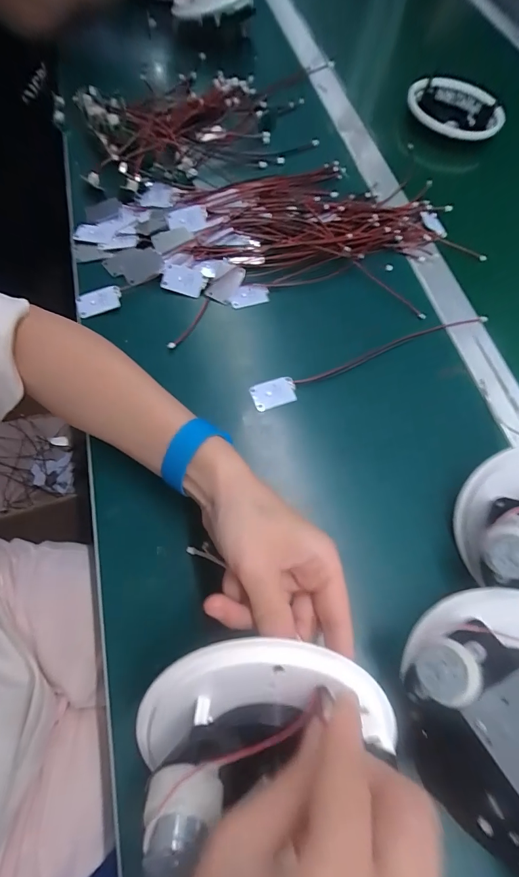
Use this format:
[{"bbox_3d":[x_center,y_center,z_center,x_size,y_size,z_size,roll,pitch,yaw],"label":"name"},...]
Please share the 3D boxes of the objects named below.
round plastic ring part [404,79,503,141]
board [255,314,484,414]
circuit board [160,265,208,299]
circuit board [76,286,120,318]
[{"bbox_3d":[0.266,-0.457,0.513,0.140,0.030,0.105,-4,67,-5],"label":"round plastic ring part"},{"bbox_3d":[0.112,-0.078,0.343,0.256,0.007,0.024,-20,70,-15],"label":"board"},{"bbox_3d":[-0.073,-0.152,0.355,0.041,0.004,0.026,12,91,-7],"label":"circuit board"},{"bbox_3d":[-0.147,-0.126,0.340,0.040,0.005,0.023,-19,82,-7],"label":"circuit board"}]

